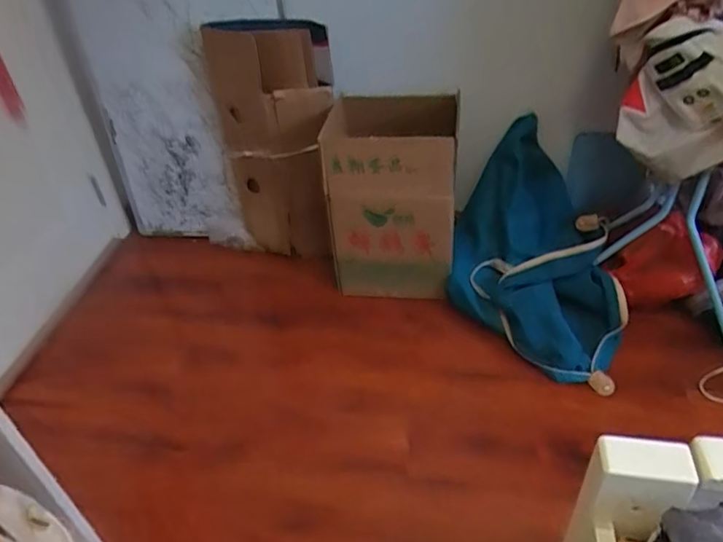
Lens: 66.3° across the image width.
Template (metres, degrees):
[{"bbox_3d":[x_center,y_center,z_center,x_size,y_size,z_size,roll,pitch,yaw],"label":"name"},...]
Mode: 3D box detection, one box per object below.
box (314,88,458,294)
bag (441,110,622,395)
[{"bbox_3d":[0.079,-0.185,1.448,0.309,0.487,0.263,-1,38,6],"label":"box"},{"bbox_3d":[0.444,-0.062,1.365,0.364,0.342,0.545,-26,43,-24],"label":"bag"}]

